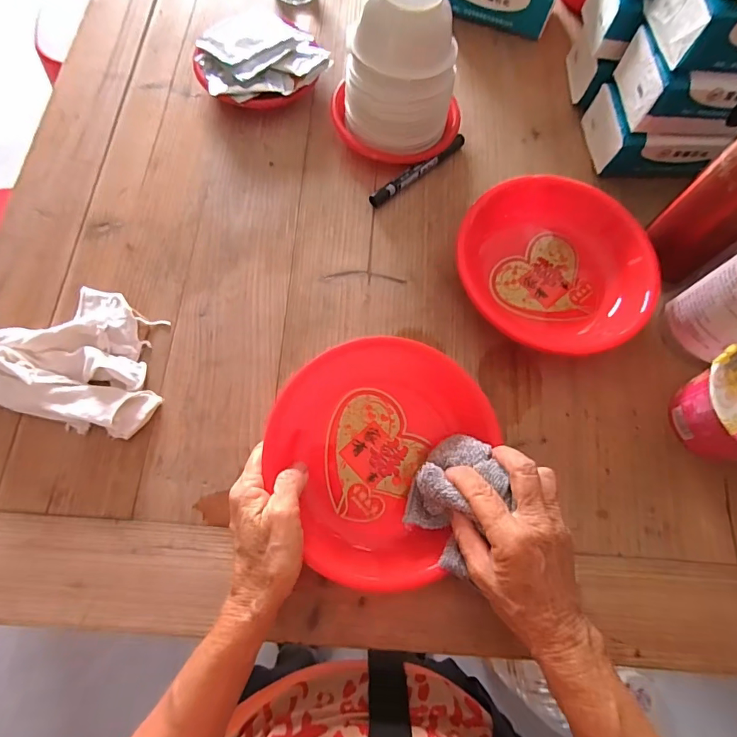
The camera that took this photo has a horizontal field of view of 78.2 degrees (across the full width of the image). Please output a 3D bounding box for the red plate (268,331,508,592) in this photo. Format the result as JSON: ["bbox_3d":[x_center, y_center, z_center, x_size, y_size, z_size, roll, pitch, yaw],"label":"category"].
[{"bbox_3d":[0.006,0.069,0.370,0.165,0.061,0.188,29,73,7],"label":"red plate"}]

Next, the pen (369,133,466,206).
[{"bbox_3d":[0.057,-0.218,0.500,0.138,0.016,0.014,-38,77,-14],"label":"pen"}]

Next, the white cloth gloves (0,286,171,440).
[{"bbox_3d":[-0.261,-0.014,0.408,0.163,0.036,0.128,20,72,4],"label":"white cloth gloves"}]

